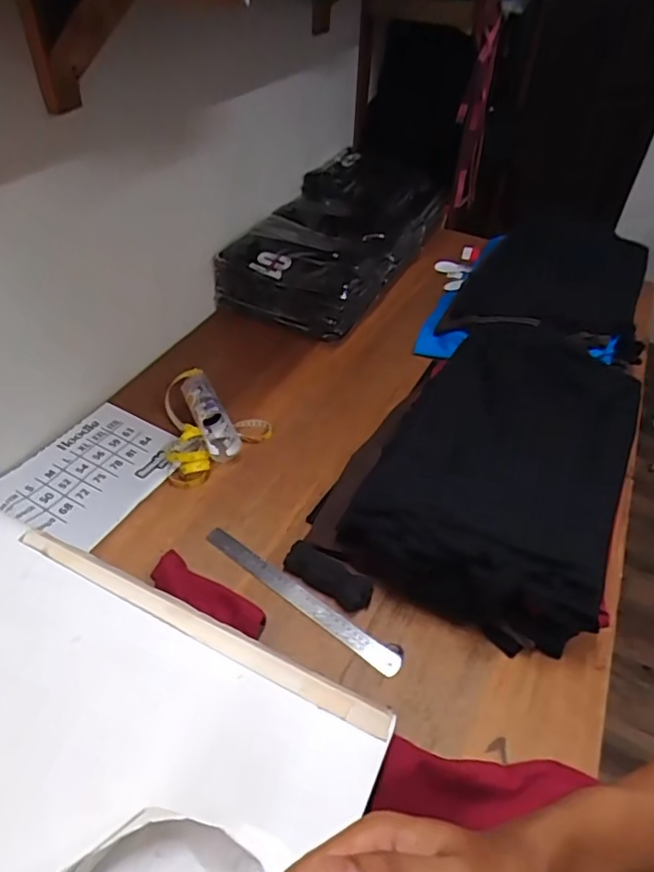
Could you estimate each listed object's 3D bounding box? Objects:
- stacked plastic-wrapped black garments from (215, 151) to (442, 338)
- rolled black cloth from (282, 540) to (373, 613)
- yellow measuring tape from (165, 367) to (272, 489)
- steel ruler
[{"bbox_3d":[0.026,-0.450,1.322,0.311,0.160,0.528,22,46,16],"label":"stacked plastic-wrapped black garments"},{"bbox_3d":[0.004,0.192,0.804,0.128,0.023,0.053,27,48,21],"label":"rolled black cloth"},{"bbox_3d":[-0.190,-0.030,0.998,0.173,0.036,0.259,-5,45,-12],"label":"yellow measuring tape"},{"bbox_3d":[-0.040,0.219,0.791,0.322,0.007,0.033,29,56,23],"label":"steel ruler"}]

